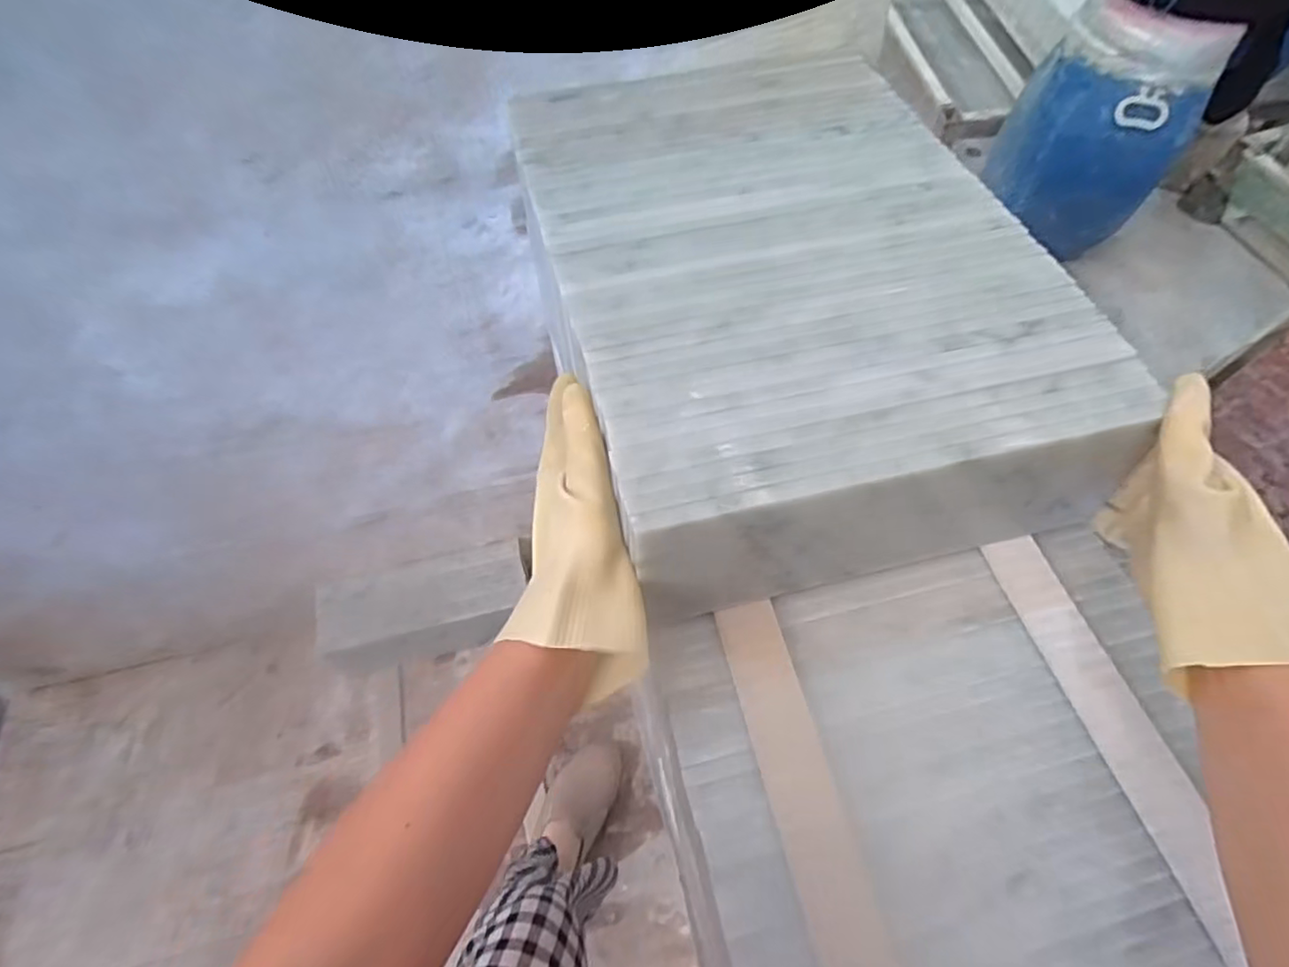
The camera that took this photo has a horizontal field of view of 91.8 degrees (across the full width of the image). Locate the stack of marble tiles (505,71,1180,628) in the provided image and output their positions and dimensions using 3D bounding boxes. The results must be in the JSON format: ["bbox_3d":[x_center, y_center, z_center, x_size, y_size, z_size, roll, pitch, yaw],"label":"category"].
[{"bbox_3d":[0.090,-0.144,0.442,0.294,0.084,0.407,-14,60,-8],"label":"stack of marble tiles"}]

